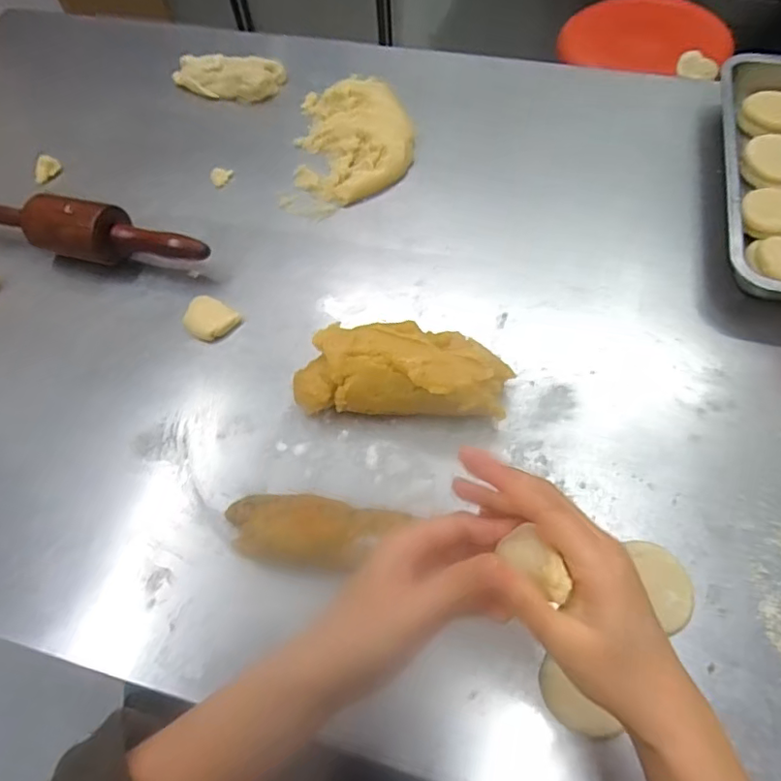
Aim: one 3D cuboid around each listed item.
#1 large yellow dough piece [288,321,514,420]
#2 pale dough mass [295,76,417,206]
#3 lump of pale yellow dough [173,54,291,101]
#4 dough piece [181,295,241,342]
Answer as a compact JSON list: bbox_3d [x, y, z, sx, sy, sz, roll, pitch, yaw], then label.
[{"bbox_3d":[0.011,-0.013,0.478,0.175,0.053,0.072,3,62,5],"label":"large yellow dough piece"},{"bbox_3d":[-0.042,-0.298,0.640,0.133,0.029,0.176,-5,62,0],"label":"pale dough mass"},{"bbox_3d":[-0.215,-0.412,0.721,0.144,0.034,0.063,12,63,10],"label":"lump of pale yellow dough"},{"bbox_3d":[-0.177,-0.069,0.538,0.045,0.014,0.043,-1,62,3],"label":"dough piece"}]

